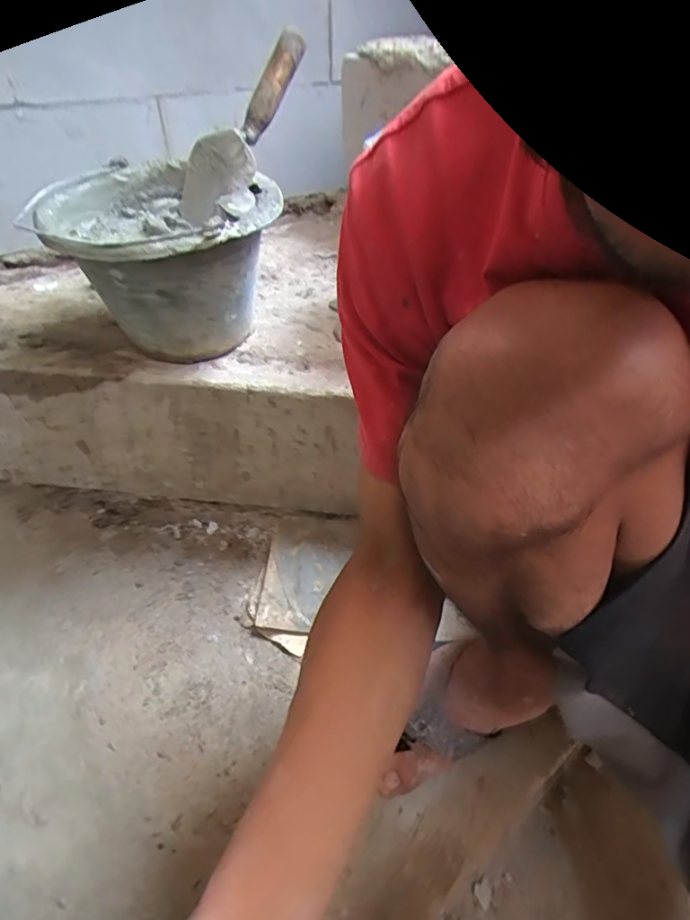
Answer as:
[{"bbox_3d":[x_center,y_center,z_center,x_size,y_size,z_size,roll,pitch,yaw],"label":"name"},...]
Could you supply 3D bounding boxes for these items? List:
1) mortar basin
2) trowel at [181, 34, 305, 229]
[{"bbox_3d":[-0.200,-0.221,0.615,0.239,0.176,0.239,0,39,0],"label":"mortar basin"},{"bbox_3d":[-0.118,-0.393,0.625,0.084,0.038,0.251,28,84,30],"label":"trowel"}]

